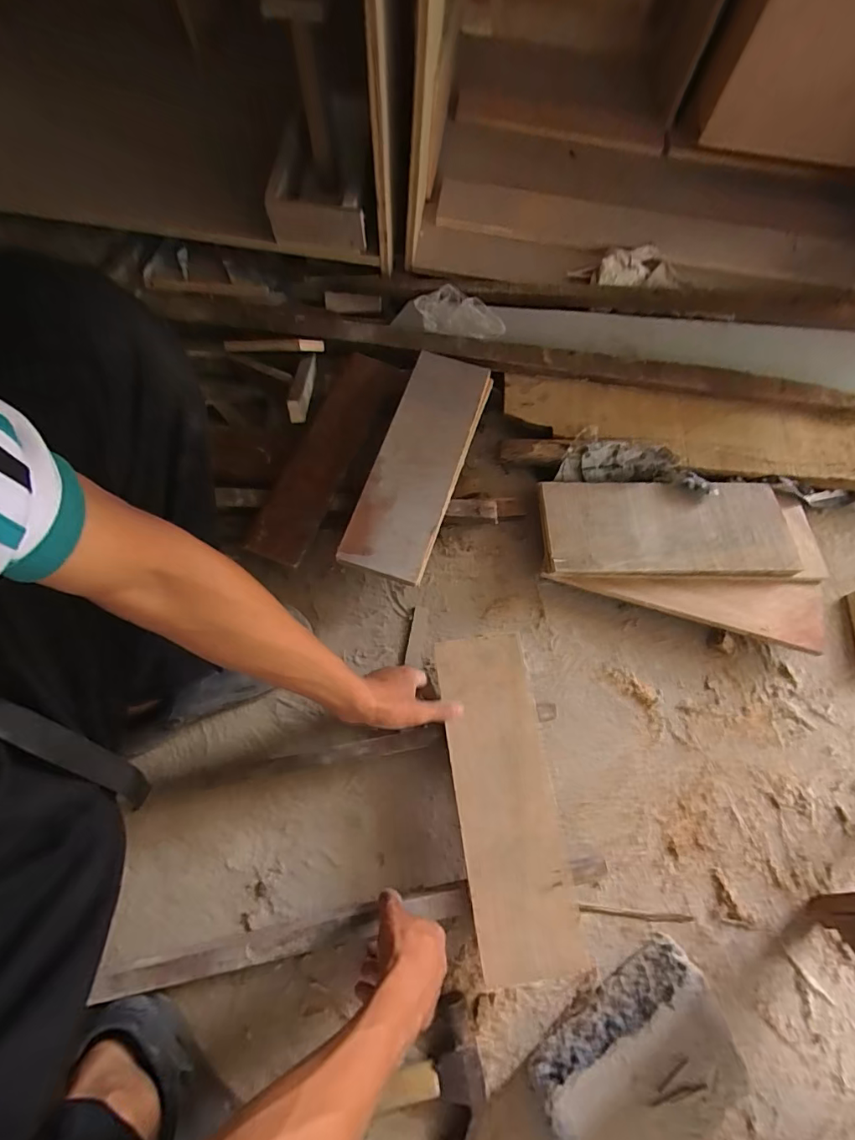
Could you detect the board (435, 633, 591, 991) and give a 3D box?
[{"bbox_3d":[0.086,0.248,0.532,0.108,0.017,0.341,-9,71,0],"label":"board"}]

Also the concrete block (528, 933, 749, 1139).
[{"bbox_3d":[0.214,0.506,0.482,0.203,0.074,0.112,-28,73,-12],"label":"concrete block"}]

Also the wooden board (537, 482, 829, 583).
[{"bbox_3d":[0.368,-0.062,0.675,0.401,0.014,0.150,1,70,-2],"label":"wooden board"}]

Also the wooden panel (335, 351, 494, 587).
[{"bbox_3d":[-0.009,-0.158,0.665,0.114,0.022,0.367,17,70,5],"label":"wooden panel"}]

